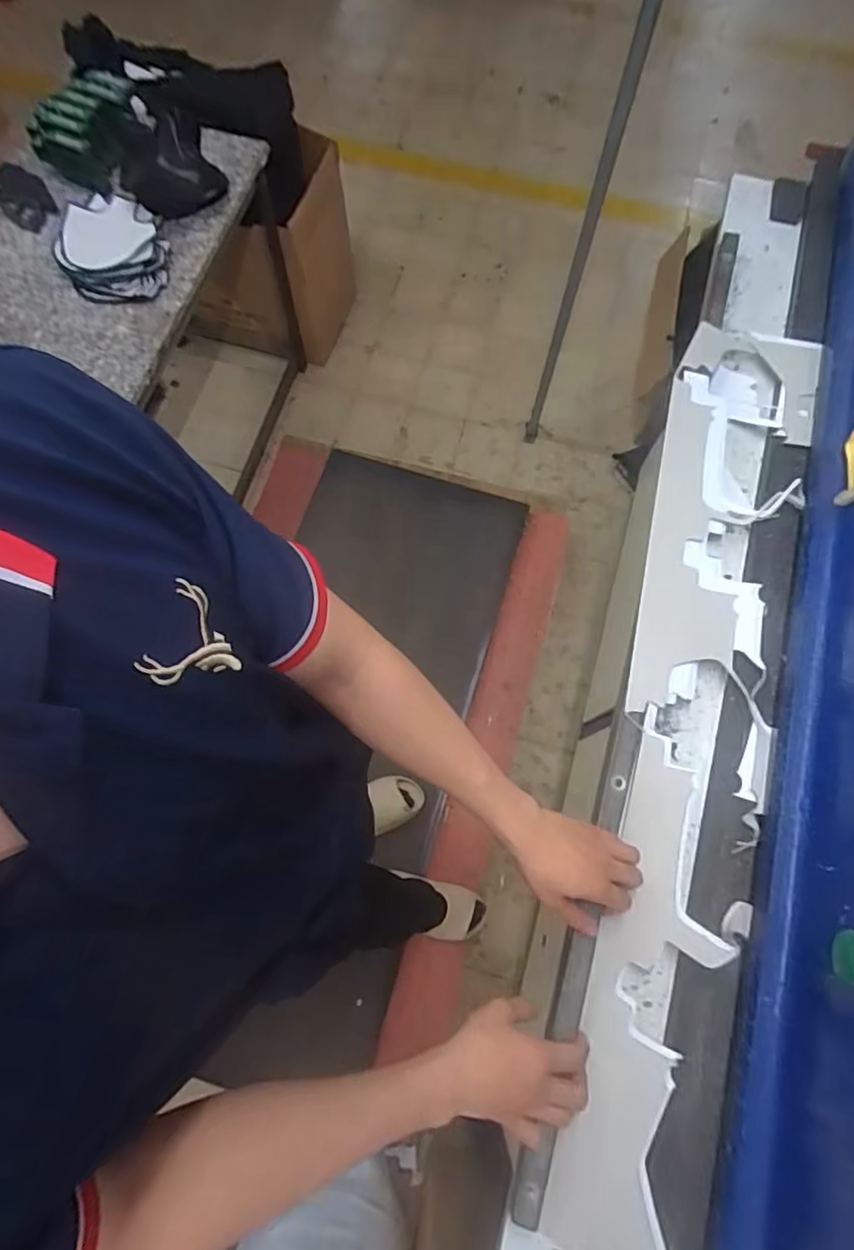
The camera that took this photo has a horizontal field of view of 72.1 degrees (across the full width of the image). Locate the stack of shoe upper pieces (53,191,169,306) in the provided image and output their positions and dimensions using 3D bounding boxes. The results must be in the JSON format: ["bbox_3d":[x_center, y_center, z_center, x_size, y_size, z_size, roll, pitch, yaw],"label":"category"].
[{"bbox_3d":[-0.649,-0.775,1.209,0.207,0.053,0.256,-31,75,-12],"label":"stack of shoe upper pieces"}]

